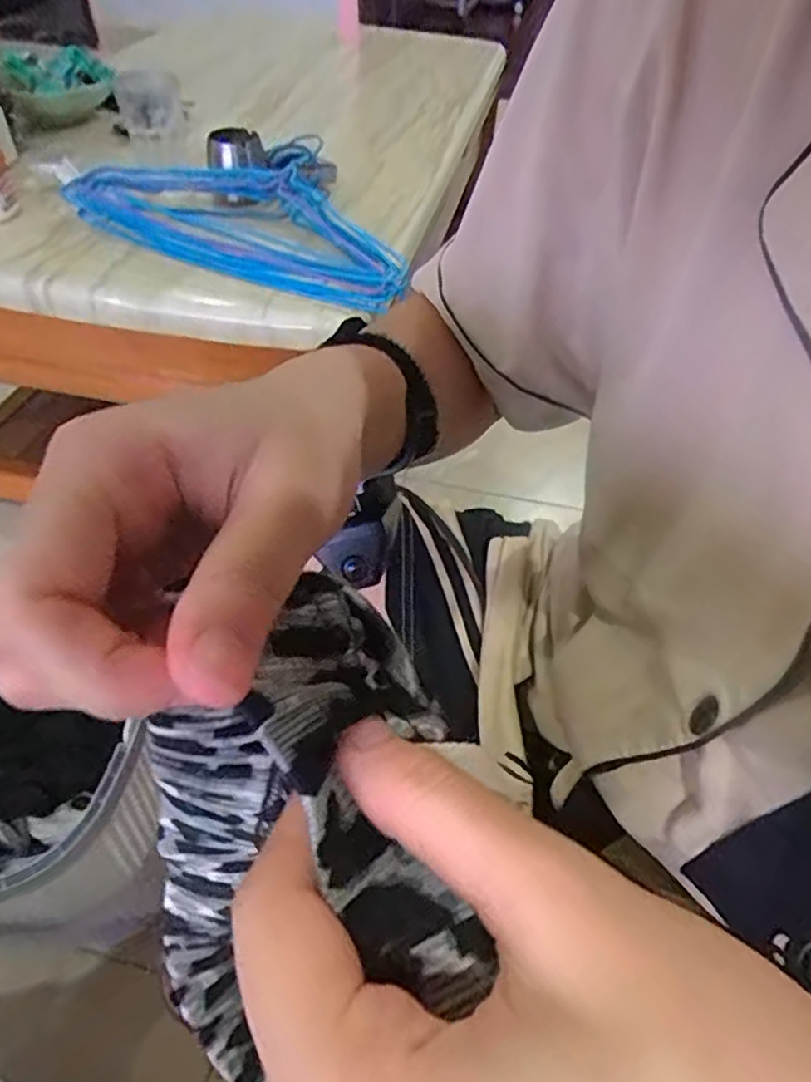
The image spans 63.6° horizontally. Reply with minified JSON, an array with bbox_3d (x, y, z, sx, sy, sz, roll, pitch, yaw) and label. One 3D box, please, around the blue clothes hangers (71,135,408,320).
[{"bbox_3d":[-0.174,-0.369,0.733,0.400,0.064,0.219,16,50,11],"label":"blue clothes hangers"}]

